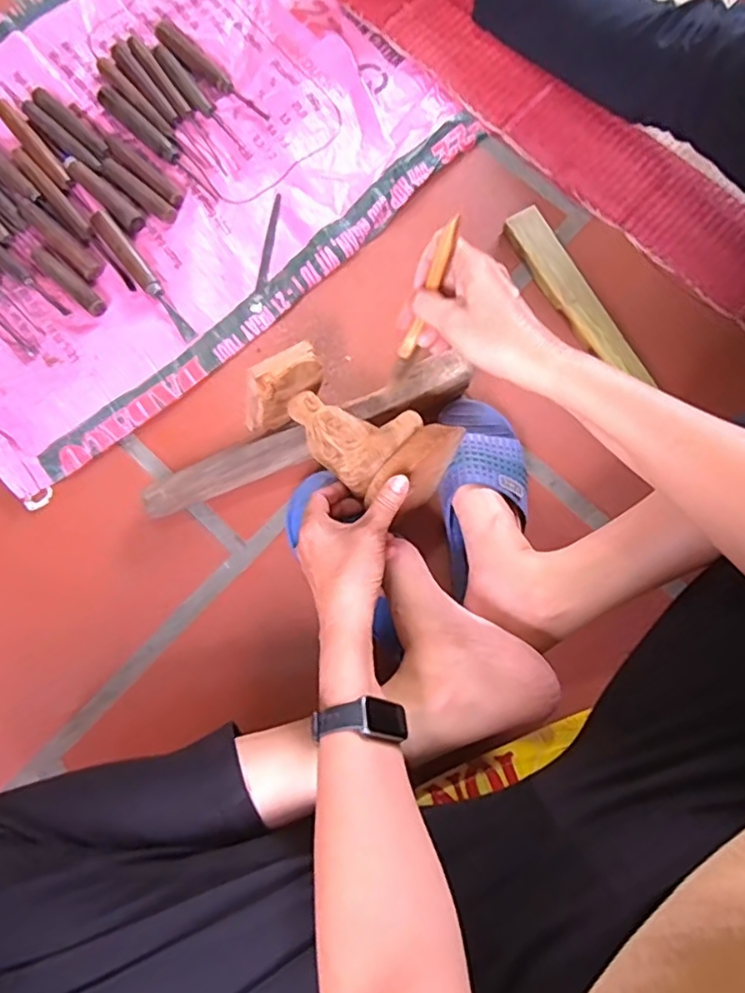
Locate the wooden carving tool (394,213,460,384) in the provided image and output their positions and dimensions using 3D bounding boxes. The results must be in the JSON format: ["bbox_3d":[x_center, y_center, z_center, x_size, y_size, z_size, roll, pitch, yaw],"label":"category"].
[{"bbox_3d":[0.037,-0.140,0.467,0.011,0.155,0.010,31,54,6],"label":"wooden carving tool"}]

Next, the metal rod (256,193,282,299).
[{"bbox_3d":[-0.112,-0.271,0.664,0.010,0.004,0.123,8,78,1],"label":"metal rod"}]

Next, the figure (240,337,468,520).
[{"bbox_3d":[-0.020,-0.061,0.533,0.190,0.057,0.084,32,79,22],"label":"figure"}]

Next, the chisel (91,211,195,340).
[{"bbox_3d":[-0.240,-0.232,0.643,0.021,0.015,0.171,-36,81,-7],"label":"chisel"}]

